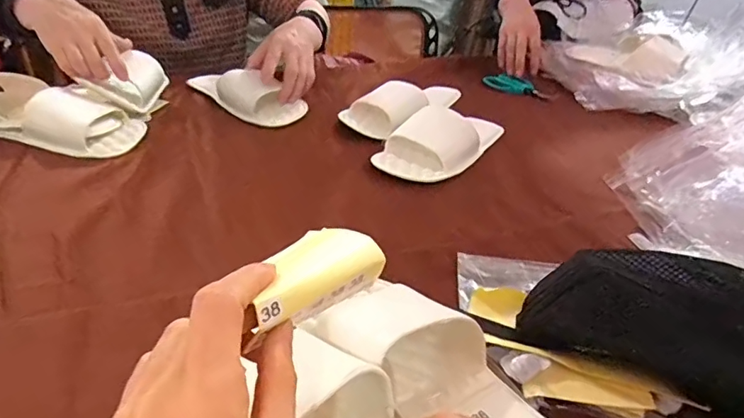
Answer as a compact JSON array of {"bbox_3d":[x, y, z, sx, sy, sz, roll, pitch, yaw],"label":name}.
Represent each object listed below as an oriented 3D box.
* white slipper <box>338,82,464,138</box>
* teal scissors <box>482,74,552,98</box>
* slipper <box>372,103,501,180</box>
[{"bbox_3d":[0.056,-0.160,0.765,0.213,0.051,0.091,-22,40,-36],"label":"white slipper"},{"bbox_3d":[0.265,-0.231,0.950,0.050,0.016,0.135,-22,40,-36],"label":"teal scissors"},{"bbox_3d":[0.095,-0.101,0.682,0.108,0.062,0.207,19,34,23],"label":"slipper"}]

